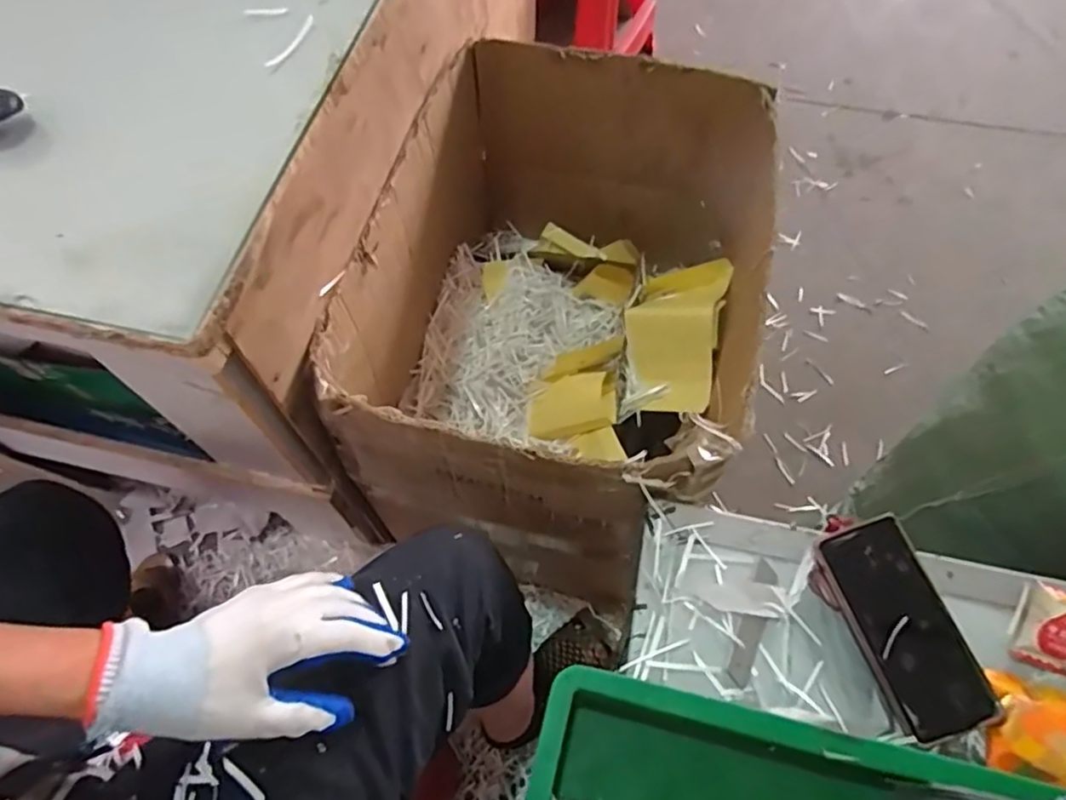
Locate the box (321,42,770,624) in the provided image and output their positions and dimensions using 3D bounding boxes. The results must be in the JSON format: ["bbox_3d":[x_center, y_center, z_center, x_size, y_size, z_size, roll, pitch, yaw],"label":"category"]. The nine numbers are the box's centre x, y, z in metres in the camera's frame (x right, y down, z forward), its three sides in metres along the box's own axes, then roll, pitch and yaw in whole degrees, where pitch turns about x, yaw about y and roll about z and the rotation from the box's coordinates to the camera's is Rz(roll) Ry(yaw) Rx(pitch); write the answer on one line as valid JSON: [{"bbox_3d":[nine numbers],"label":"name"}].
[{"bbox_3d":[0.041,-0.121,0.815,0.432,0.299,0.571,7,63,5],"label":"box"}]

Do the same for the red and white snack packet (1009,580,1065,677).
[{"bbox_3d":[0.419,0.182,0.514,0.046,0.031,0.066,28,66,15],"label":"red and white snack packet"}]

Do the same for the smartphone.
[{"bbox_3d":[0.297,0.180,0.515,0.075,0.014,0.162,-20,68,0],"label":"smartphone"}]

